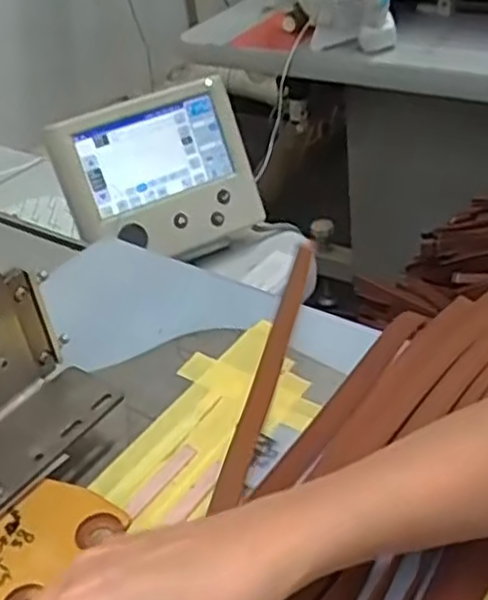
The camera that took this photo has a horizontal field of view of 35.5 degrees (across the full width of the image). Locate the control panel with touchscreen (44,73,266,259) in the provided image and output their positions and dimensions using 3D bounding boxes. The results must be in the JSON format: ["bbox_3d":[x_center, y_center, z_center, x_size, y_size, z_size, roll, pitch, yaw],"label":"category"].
[{"bbox_3d":[-0.086,-0.128,0.795,0.187,0.167,0.032,-24,11,-19],"label":"control panel with touchscreen"}]

